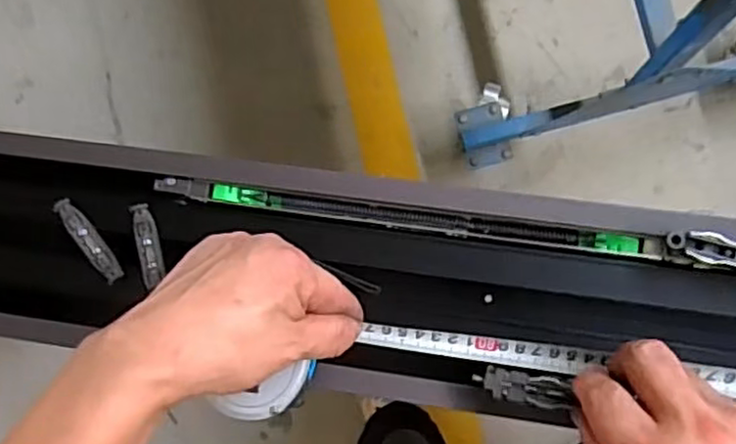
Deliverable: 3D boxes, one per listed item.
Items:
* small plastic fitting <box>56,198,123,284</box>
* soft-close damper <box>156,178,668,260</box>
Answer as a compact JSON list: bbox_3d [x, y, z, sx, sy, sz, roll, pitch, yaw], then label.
[{"bbox_3d":[-0.185,0.013,0.457,0.012,0.016,0.065,-38,83,3],"label":"small plastic fitting"},{"bbox_3d":[0.024,-0.004,0.448,0.322,0.021,0.016,7,87,7],"label":"soft-close damper"}]

